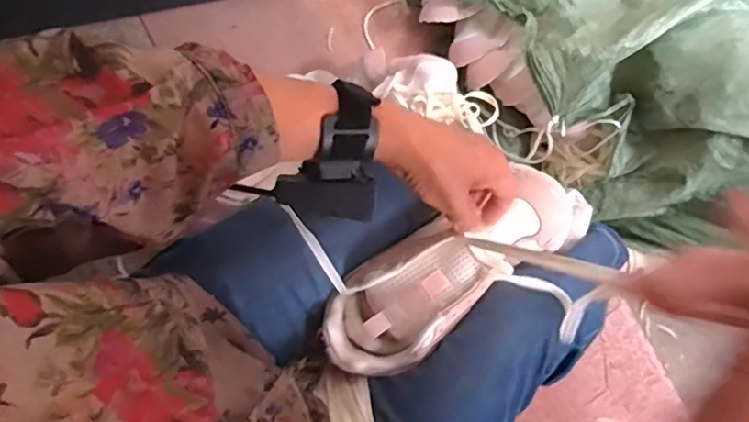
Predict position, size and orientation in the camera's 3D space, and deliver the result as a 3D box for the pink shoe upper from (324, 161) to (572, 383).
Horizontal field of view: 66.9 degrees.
[{"bbox_3d":[0.063,0.050,0.503,0.244,0.066,0.098,-33,81,-5],"label":"pink shoe upper"}]

